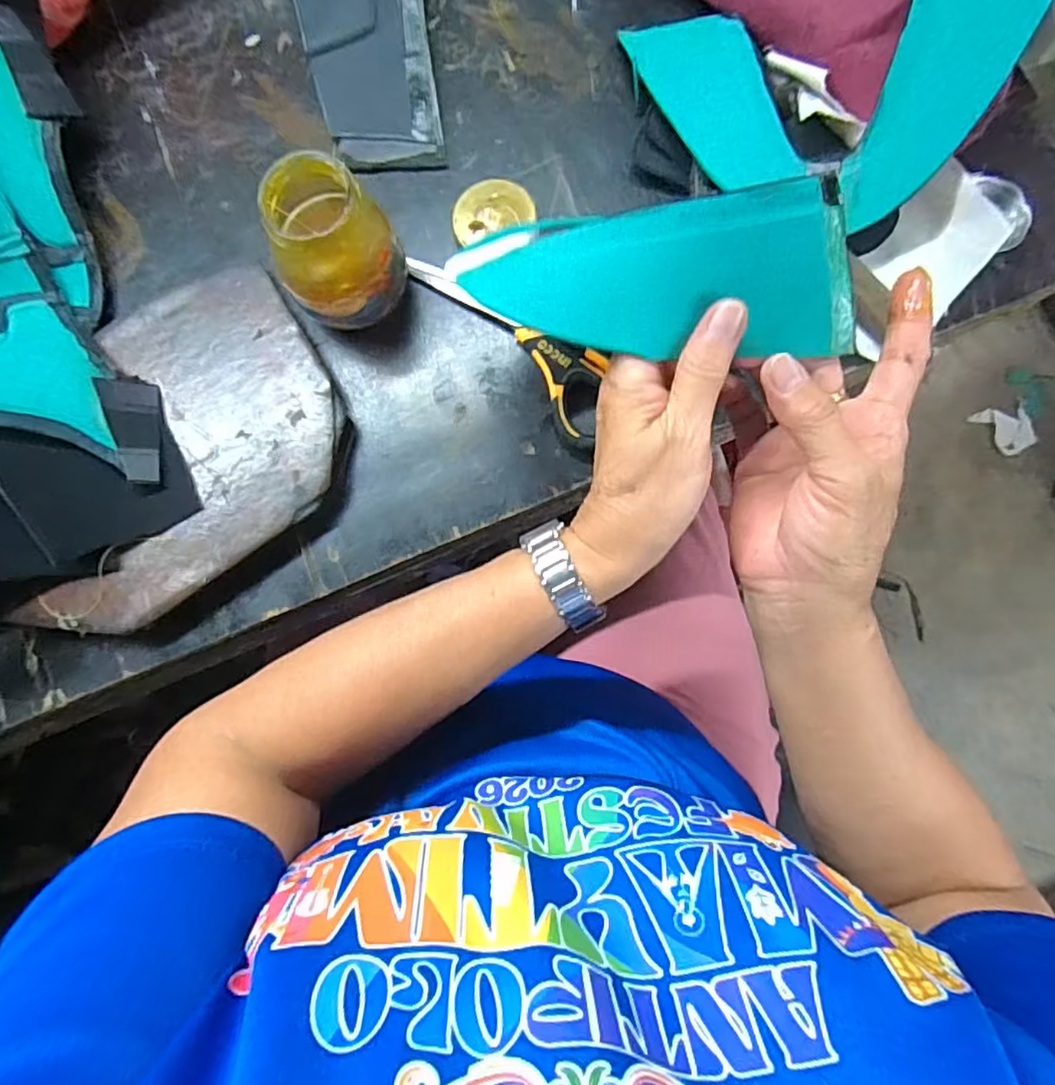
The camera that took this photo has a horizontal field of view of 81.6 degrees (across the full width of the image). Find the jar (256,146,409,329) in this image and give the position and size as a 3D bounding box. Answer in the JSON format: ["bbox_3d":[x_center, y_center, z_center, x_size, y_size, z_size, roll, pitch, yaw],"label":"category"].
[{"bbox_3d":[-0.108,-0.165,0.350,0.065,0.090,0.059,-27,83,-2],"label":"jar"}]

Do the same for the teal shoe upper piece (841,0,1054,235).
[{"bbox_3d":[0.234,-0.270,0.341,0.068,0.015,0.180,26,106,4],"label":"teal shoe upper piece"}]

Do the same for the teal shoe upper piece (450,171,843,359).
[{"bbox_3d":[0.064,-0.113,0.266,0.166,0.030,0.073,-4,123,-8],"label":"teal shoe upper piece"}]

